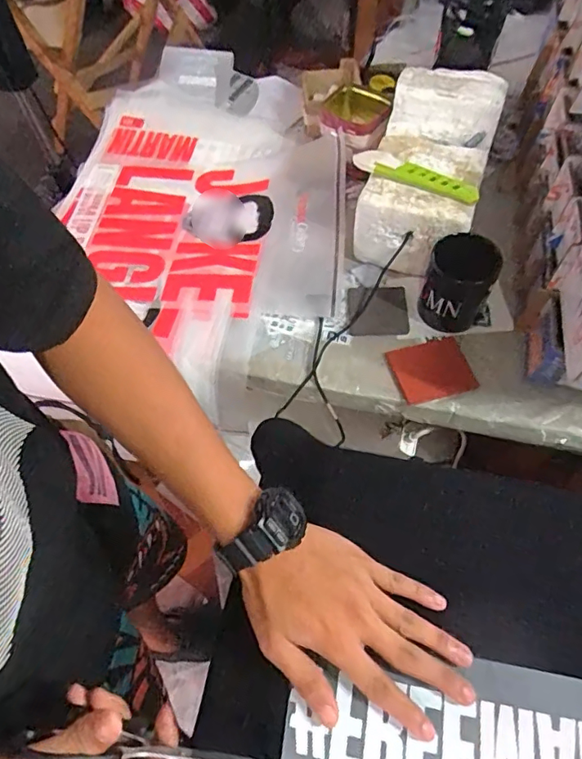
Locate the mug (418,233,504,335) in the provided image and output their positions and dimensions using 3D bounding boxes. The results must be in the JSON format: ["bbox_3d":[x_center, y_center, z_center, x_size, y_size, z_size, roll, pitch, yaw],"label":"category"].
[{"bbox_3d":[0.201,-0.119,0.621,0.073,0.112,0.073,14,62,10],"label":"mug"}]

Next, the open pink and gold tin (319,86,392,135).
[{"bbox_3d":[0.092,-0.396,0.776,0.099,0.042,0.095,-1,60,1],"label":"open pink and gold tin"}]

